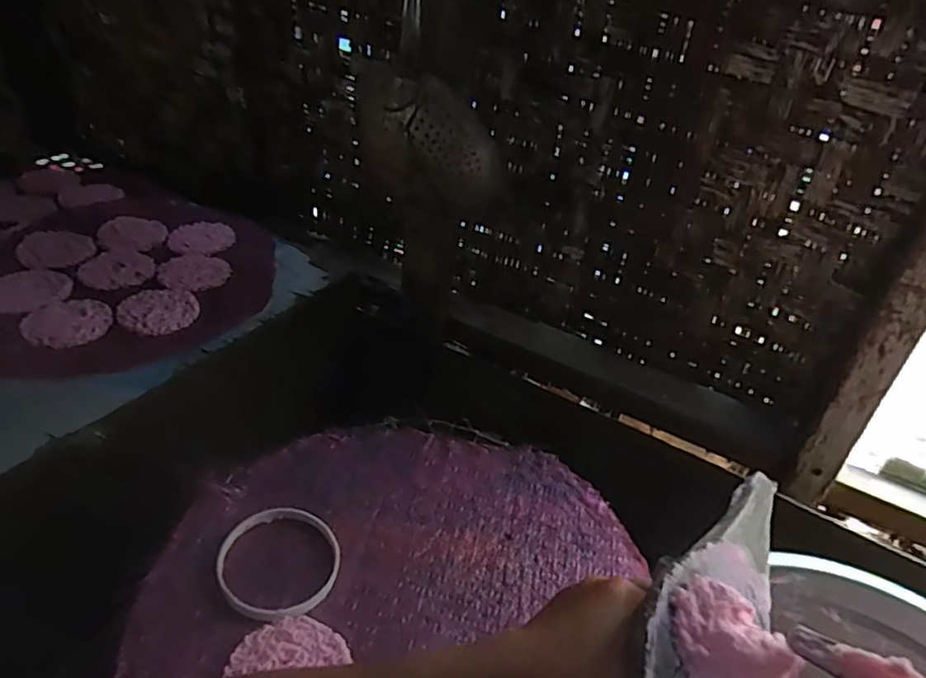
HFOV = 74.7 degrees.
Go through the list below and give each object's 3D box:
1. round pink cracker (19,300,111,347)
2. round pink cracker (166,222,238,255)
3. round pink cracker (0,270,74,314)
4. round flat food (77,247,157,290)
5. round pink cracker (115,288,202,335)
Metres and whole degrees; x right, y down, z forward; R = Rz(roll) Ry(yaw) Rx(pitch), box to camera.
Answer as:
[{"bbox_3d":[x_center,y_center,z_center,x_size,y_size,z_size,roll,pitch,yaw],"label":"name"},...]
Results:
[{"bbox_3d":[-0.402,-0.019,0.617,0.076,0.013,0.070,5,36,-4],"label":"round pink cracker"},{"bbox_3d":[-0.332,-0.129,0.779,0.080,0.009,0.081,5,36,-4],"label":"round pink cracker"},{"bbox_3d":[-0.467,-0.054,0.653,0.085,0.007,0.079,5,36,-4],"label":"round pink cracker"},{"bbox_3d":[-0.399,-0.082,0.702,0.076,0.015,0.069,-9,39,-21],"label":"round flat food"},{"bbox_3d":[-0.323,-0.030,0.645,0.076,0.012,0.069,-12,40,-25],"label":"round pink cracker"}]

